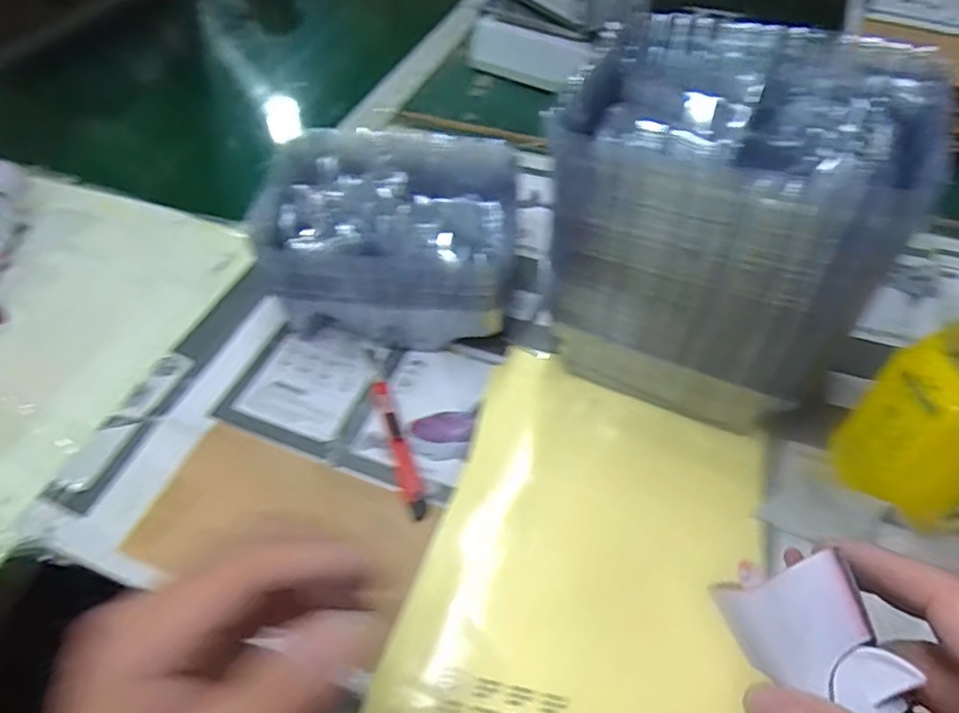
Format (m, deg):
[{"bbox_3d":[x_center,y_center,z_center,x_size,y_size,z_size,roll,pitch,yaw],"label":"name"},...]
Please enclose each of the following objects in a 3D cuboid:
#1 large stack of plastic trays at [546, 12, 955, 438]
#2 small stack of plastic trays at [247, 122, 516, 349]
[{"bbox_3d":[0.157,-0.080,0.428,0.186,0.222,0.139,22,56,18],"label":"large stack of plastic trays"},{"bbox_3d":[-0.077,-0.106,0.530,0.210,0.111,0.181,6,52,6],"label":"small stack of plastic trays"}]

